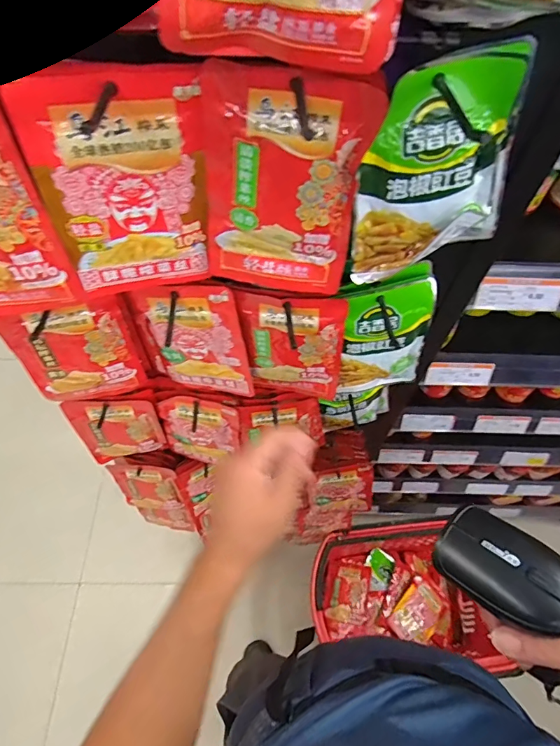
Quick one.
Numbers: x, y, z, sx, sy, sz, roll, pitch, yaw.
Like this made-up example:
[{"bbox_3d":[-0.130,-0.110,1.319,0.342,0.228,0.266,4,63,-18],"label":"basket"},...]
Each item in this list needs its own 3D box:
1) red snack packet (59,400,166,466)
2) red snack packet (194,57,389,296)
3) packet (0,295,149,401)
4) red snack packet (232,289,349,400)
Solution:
[{"bbox_3d":[-0.219,0.079,0.592,0.108,0.138,0.026,-5,59,-5],"label":"red snack packet"},{"bbox_3d":[0.000,-0.131,0.311,0.111,0.173,0.027,10,59,4],"label":"red snack packet"},{"bbox_3d":[-0.211,-0.019,0.451,0.110,0.154,0.026,-13,60,-10],"label":"packet"},{"bbox_3d":[0.013,-0.025,0.465,0.110,0.163,0.018,9,59,4],"label":"red snack packet"}]

